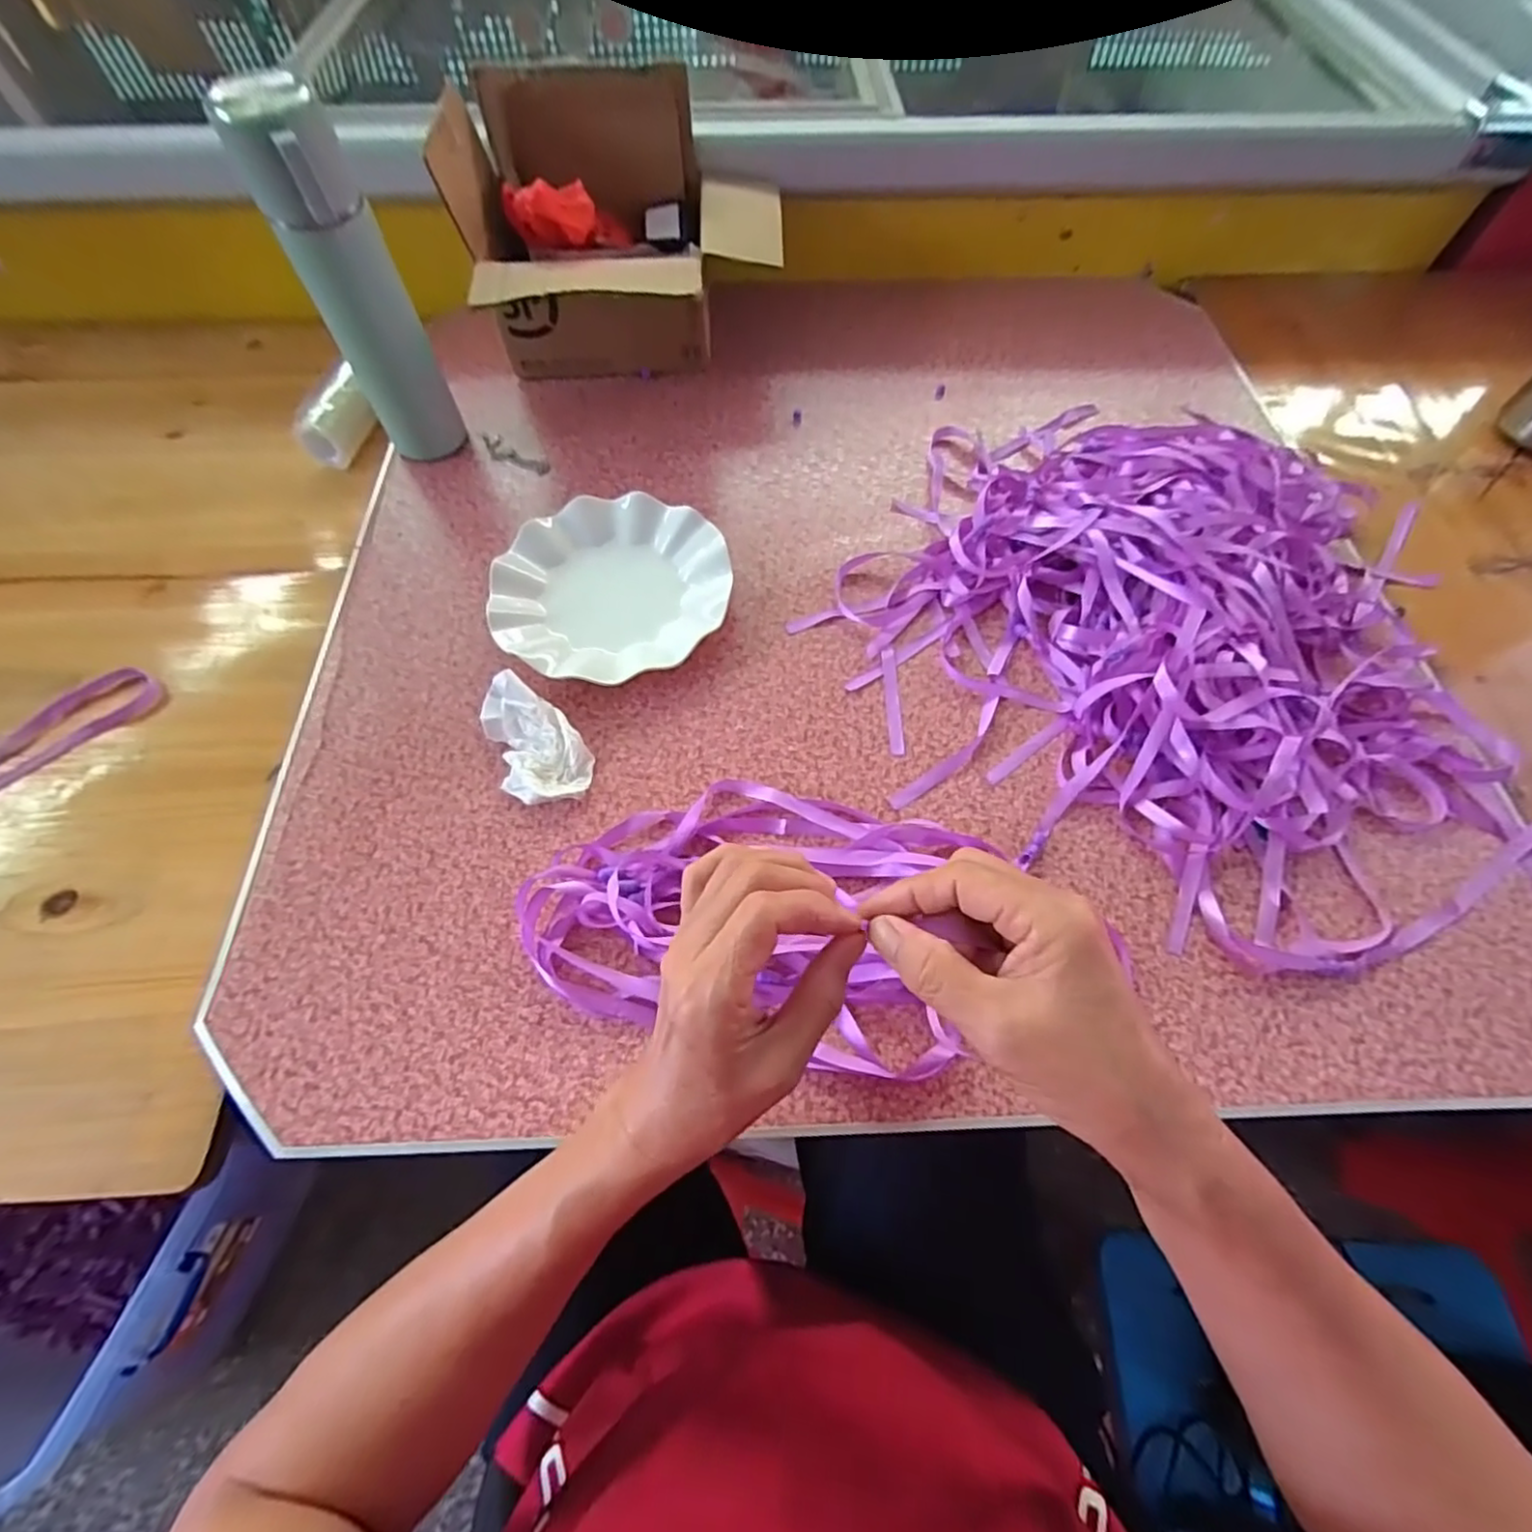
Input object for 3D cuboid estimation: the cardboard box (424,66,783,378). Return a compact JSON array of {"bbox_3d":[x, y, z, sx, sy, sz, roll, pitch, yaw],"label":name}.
[{"bbox_3d":[-0.129,-0.484,0.613,0.274,0.182,0.204,-8,64,-4],"label":"cardboard box"}]

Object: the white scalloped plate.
[{"bbox_3d":[-0.122,-0.140,0.521,0.174,0.026,0.180,0,63,0],"label":"white scalloped plate"}]

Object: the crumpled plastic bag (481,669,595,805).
[{"bbox_3d":[-0.164,-0.019,0.459,0.058,0.029,0.099,-30,67,-14],"label":"crumpled plastic bag"}]

